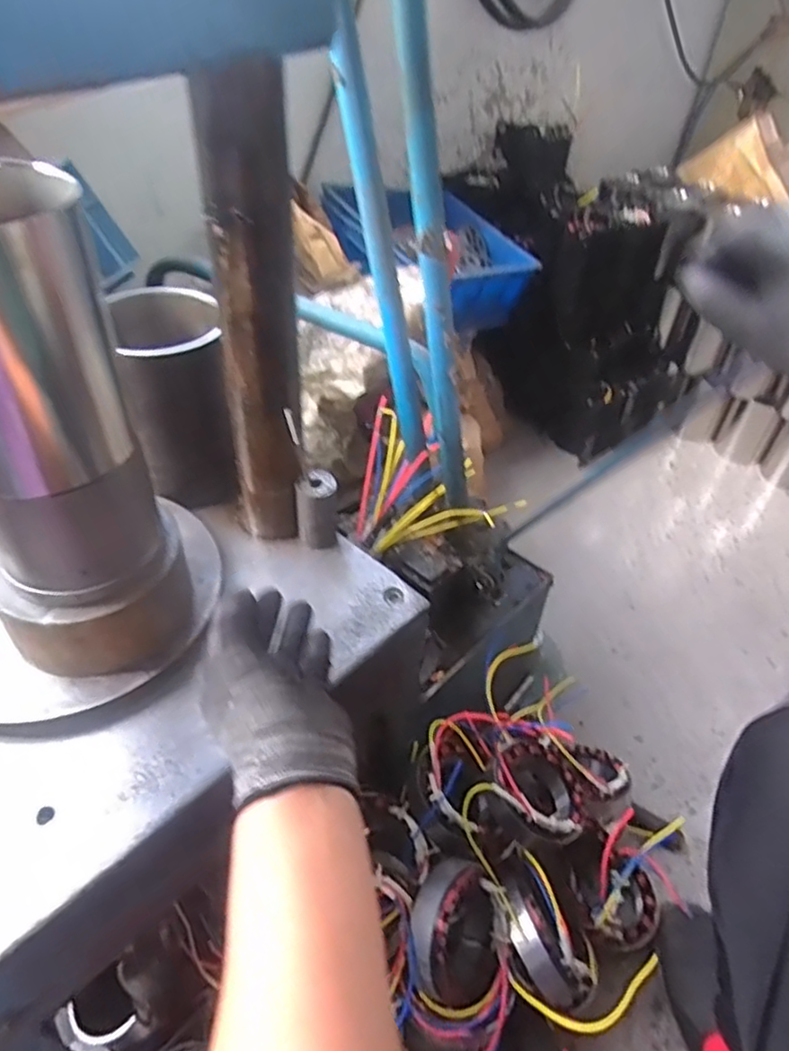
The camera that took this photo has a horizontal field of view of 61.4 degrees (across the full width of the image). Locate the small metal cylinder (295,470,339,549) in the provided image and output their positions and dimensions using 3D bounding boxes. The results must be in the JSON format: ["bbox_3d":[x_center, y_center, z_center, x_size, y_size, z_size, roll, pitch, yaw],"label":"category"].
[{"bbox_3d":[-0.075,-0.016,0.660,0.039,0.074,0.040,4,43,0],"label":"small metal cylinder"}]

